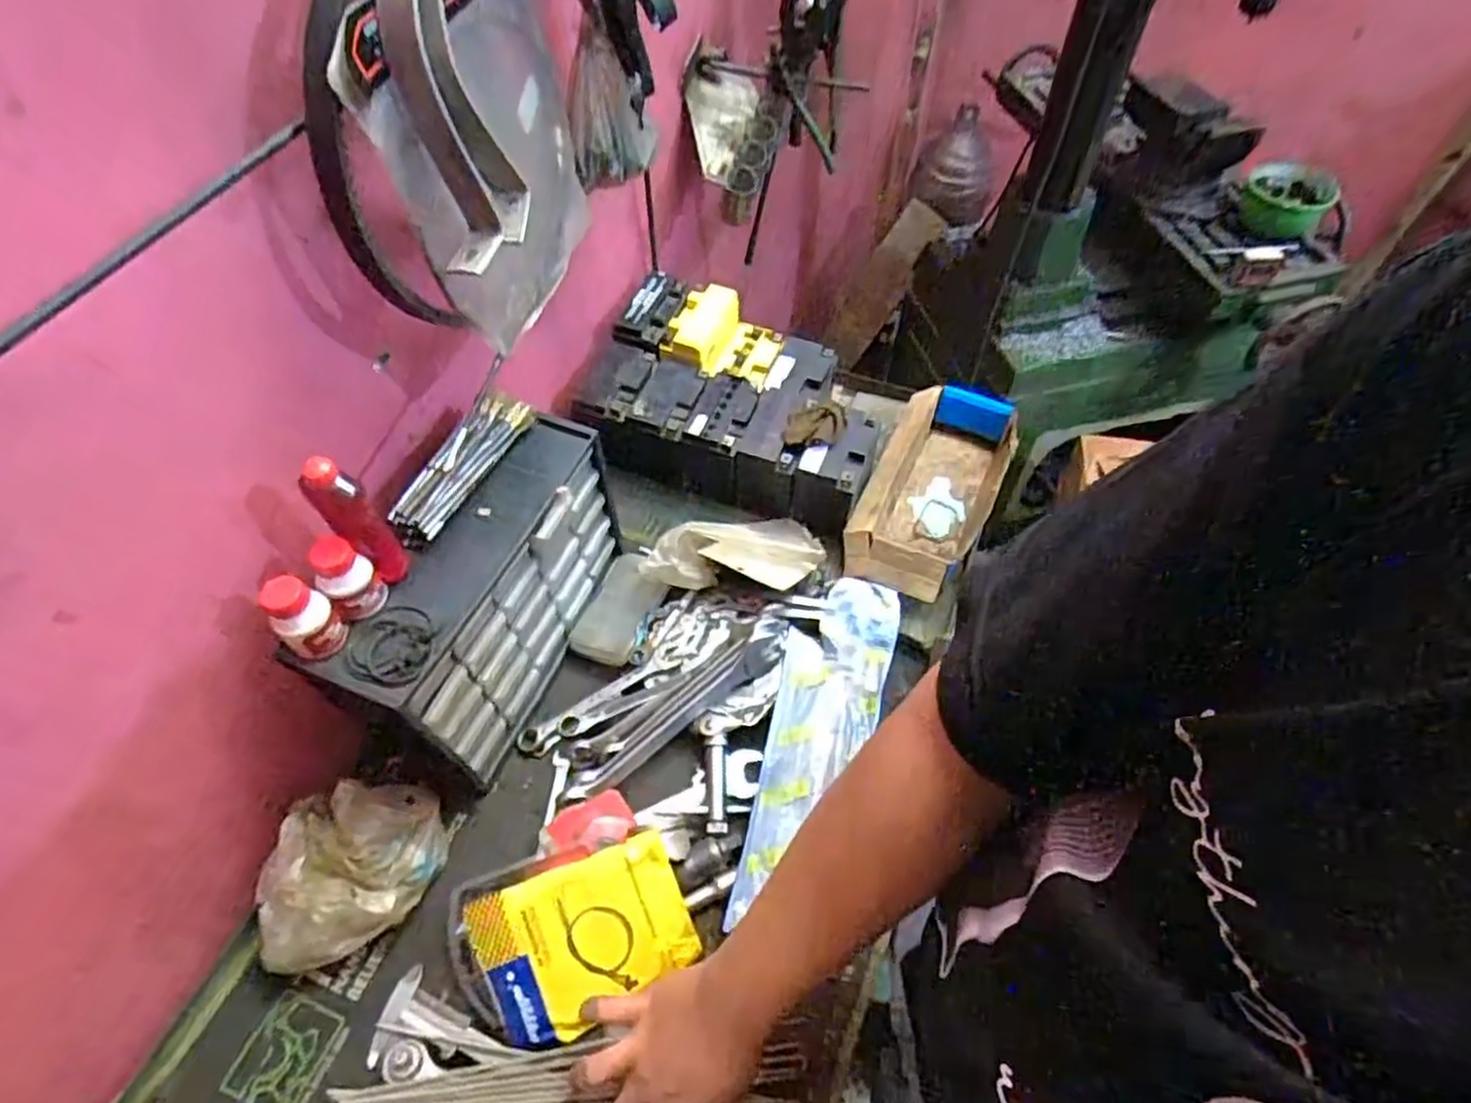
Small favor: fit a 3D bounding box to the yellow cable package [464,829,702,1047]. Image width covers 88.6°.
[{"bbox_3d":[-0.123,0.310,0.619,0.161,0.025,0.118,-24,82,-13],"label":"yellow cable package"}]

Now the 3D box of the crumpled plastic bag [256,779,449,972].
[{"bbox_3d":[-0.328,0.268,0.642,0.137,0.083,0.133,-9,55,-6],"label":"crumpled plastic bag"}]

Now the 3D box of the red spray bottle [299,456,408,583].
[{"bbox_3d":[-0.282,-0.022,0.560,0.032,0.121,0.031,-36,62,-22],"label":"red spray bottle"}]

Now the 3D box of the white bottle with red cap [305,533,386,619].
[{"bbox_3d":[-0.293,0.021,0.571,0.037,0.073,0.032,-36,62,-22],"label":"white bottle with red cap"}]

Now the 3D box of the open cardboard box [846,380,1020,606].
[{"bbox_3d":[0.234,-0.075,0.896,0.136,0.069,0.297,22,58,16],"label":"open cardboard box"}]

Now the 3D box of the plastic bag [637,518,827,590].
[{"bbox_3d":[-0.004,0.000,0.810,0.203,0.061,0.130,-5,53,-24],"label":"plastic bag"}]

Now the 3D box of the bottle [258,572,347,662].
[{"bbox_3d":[-0.317,0.049,0.556,0.037,0.064,0.039,0,55,0],"label":"bottle"}]

